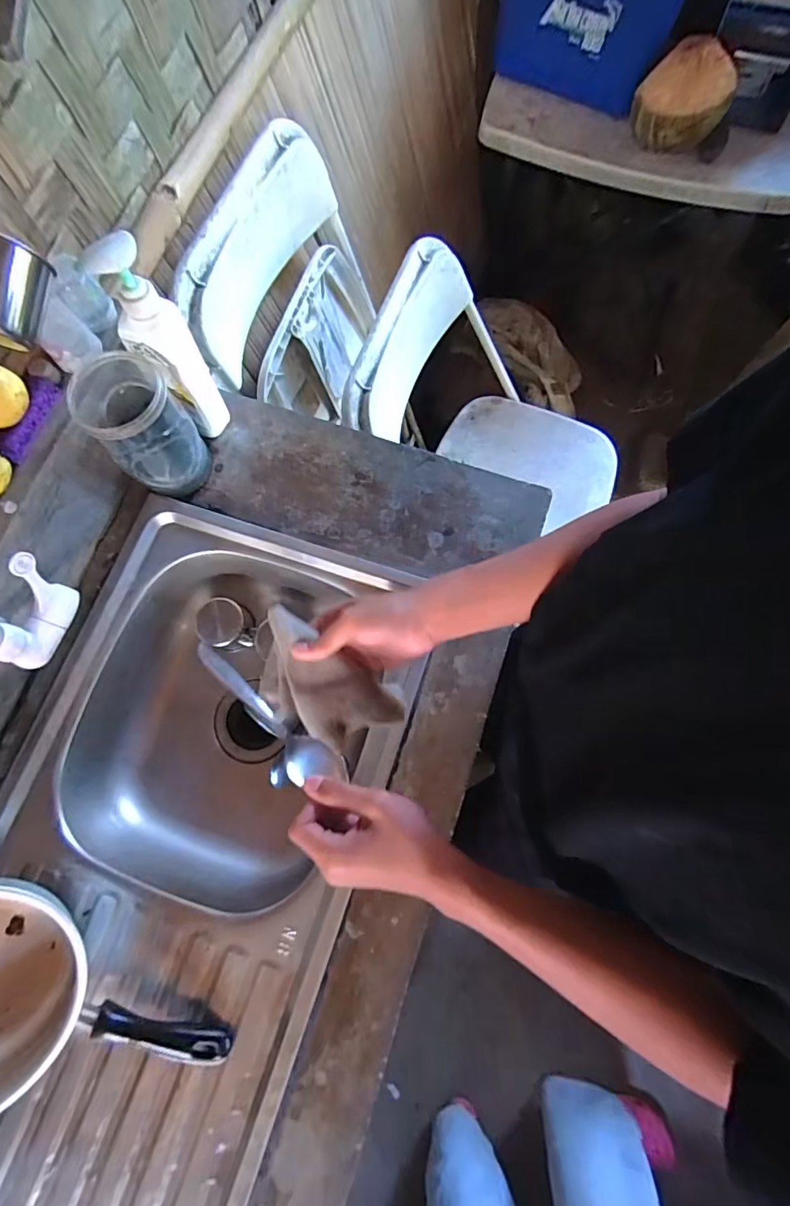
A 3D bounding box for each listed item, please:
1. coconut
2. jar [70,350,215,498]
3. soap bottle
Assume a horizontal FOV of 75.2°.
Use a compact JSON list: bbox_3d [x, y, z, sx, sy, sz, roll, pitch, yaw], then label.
[{"bbox_3d":[0.589,-1.035,1.053,0.144,0.126,0.144,-39,78,-9],"label":"coconut"},{"bbox_3d":[-0.285,-0.201,0.596,0.096,0.154,0.097,0,75,1],"label":"jar"},{"bbox_3d":[-0.250,-0.278,0.565,0.063,0.241,0.044,-33,77,-8],"label":"soap bottle"}]

